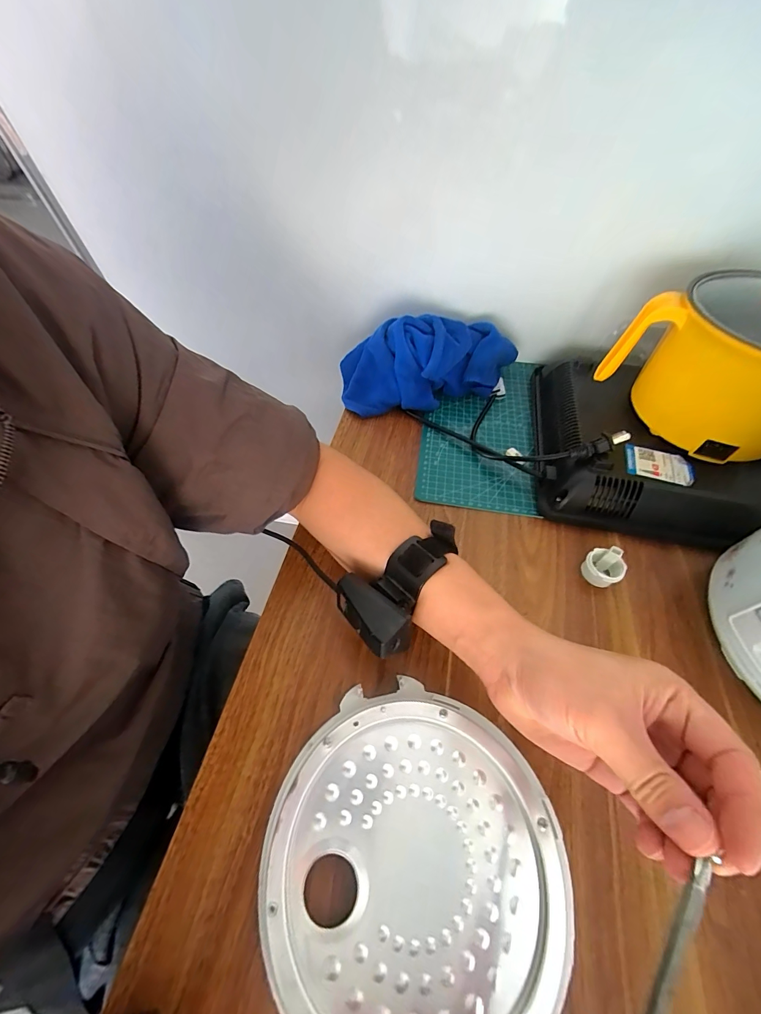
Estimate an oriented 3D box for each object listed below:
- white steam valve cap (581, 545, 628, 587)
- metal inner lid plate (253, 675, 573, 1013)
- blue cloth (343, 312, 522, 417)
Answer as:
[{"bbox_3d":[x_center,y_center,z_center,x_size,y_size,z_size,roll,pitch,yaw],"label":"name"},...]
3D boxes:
[{"bbox_3d":[0.222,0.060,0.375,0.030,0.033,0.034,-31,62,-22],"label":"white steam valve cap"},{"bbox_3d":[0.024,0.230,0.249,0.188,0.021,0.191,1,55,-2],"label":"metal inner lid plate"},{"bbox_3d":[0.069,-0.195,0.507,0.237,0.092,0.098,-3,55,-5],"label":"blue cloth"}]

